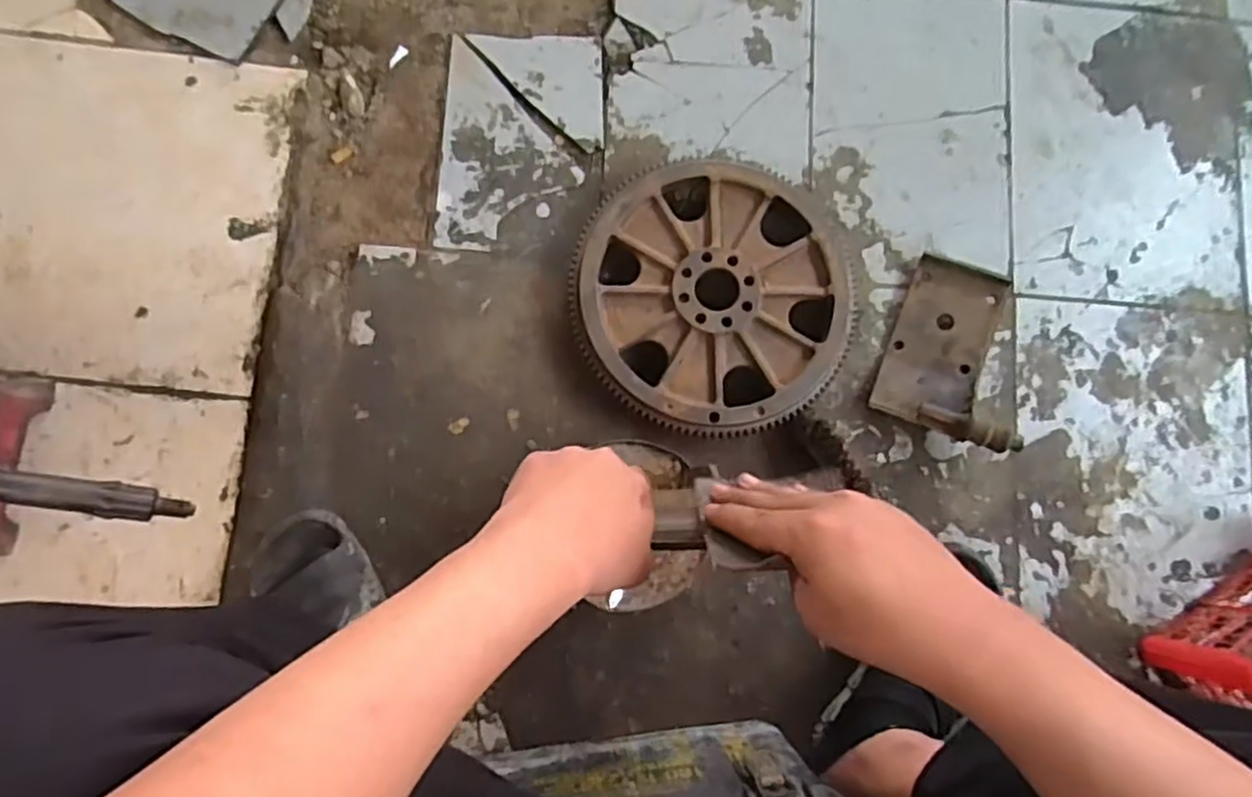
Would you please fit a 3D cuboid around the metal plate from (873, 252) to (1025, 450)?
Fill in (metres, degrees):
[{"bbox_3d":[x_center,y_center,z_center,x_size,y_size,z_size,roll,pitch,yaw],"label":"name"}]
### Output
[{"bbox_3d":[0.394,-0.058,0.848,0.153,0.068,0.209,22,84,-1],"label":"metal plate"}]

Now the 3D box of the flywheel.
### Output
[{"bbox_3d":[0.099,-0.115,0.838,0.316,0.047,0.310,-13,84,-6],"label":"flywheel"}]

